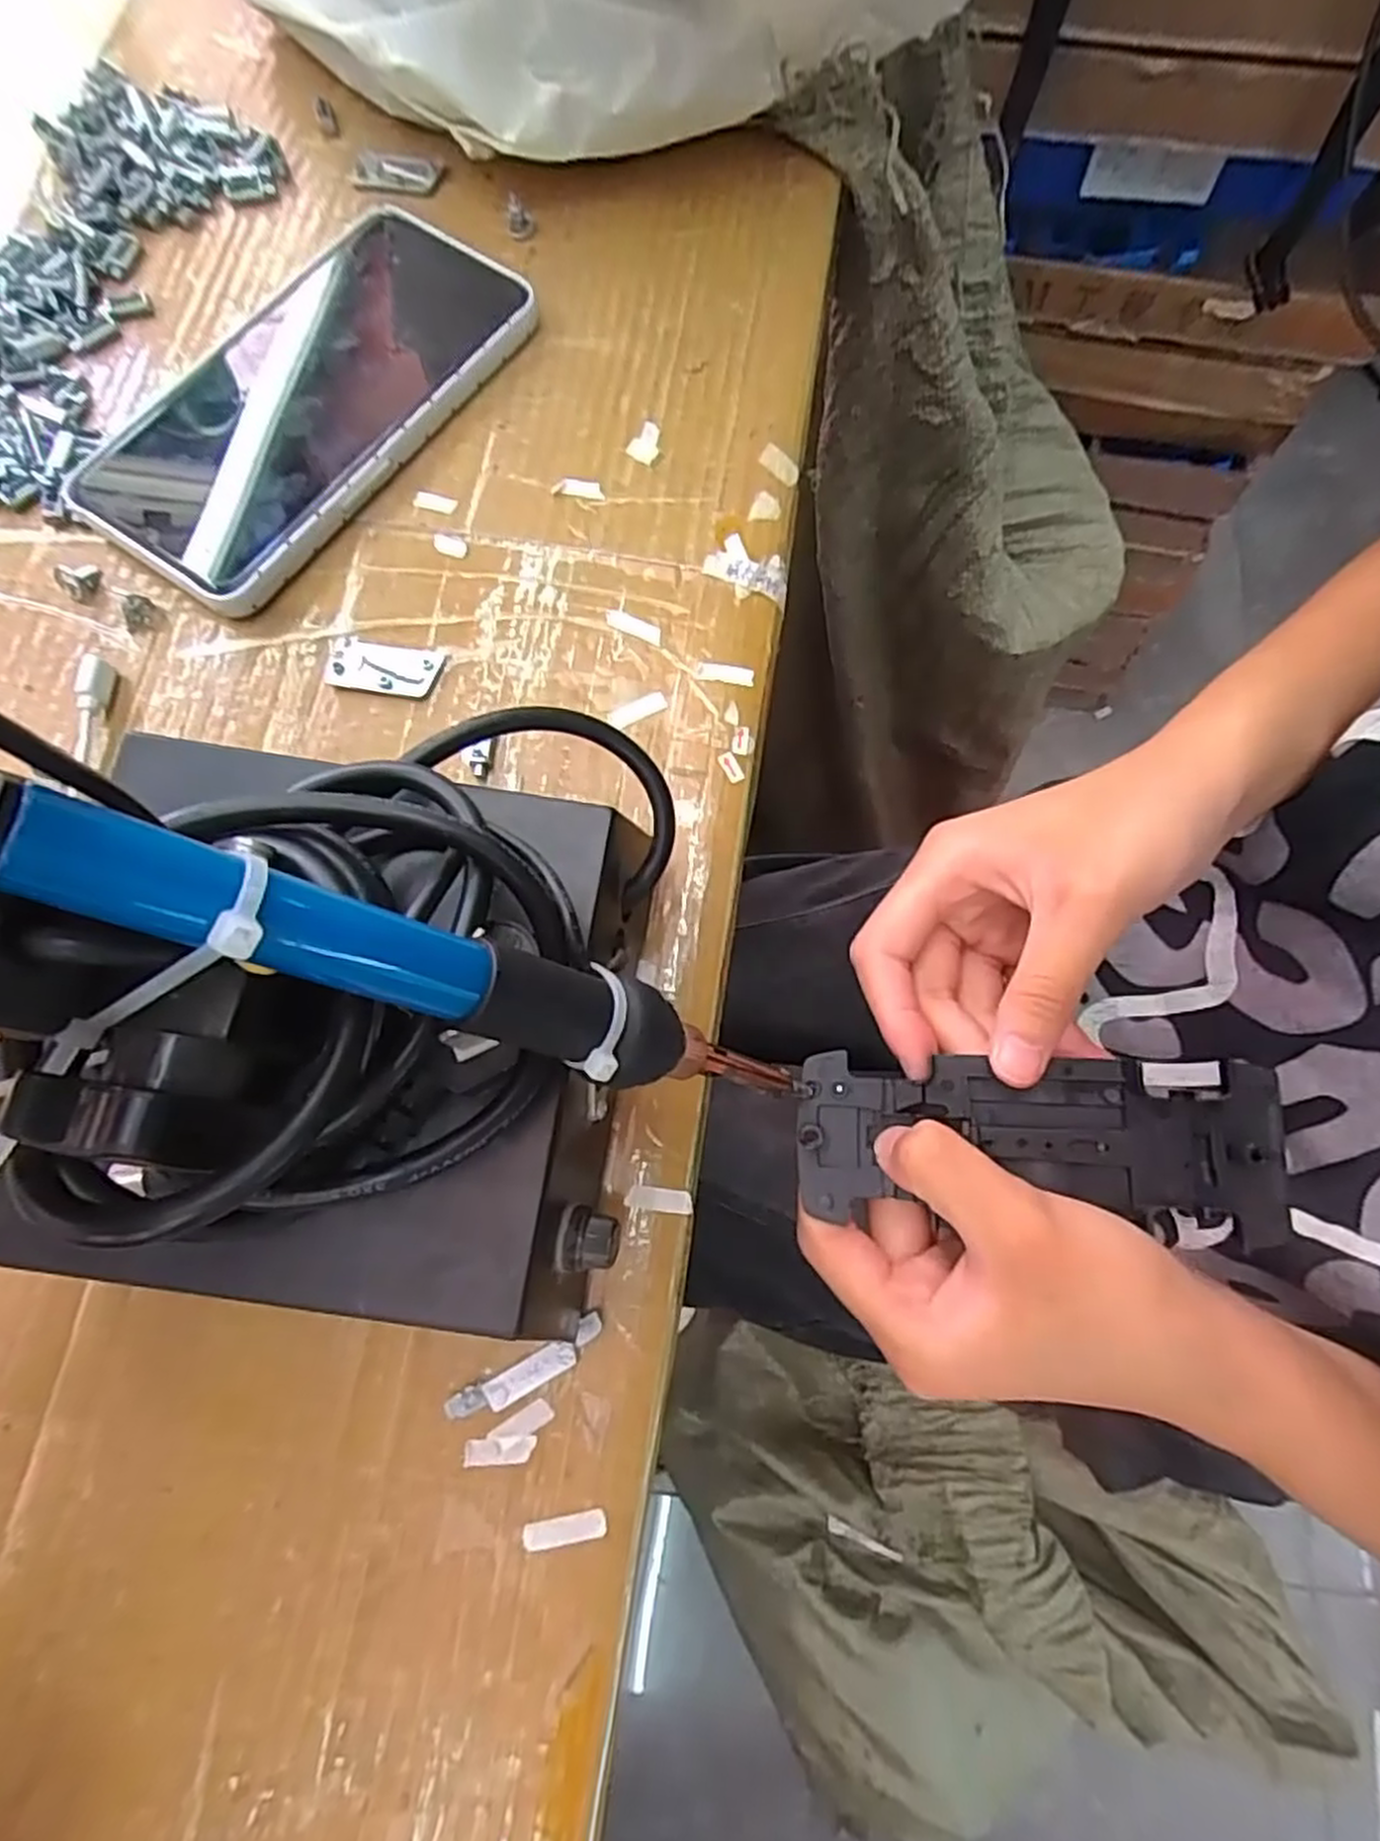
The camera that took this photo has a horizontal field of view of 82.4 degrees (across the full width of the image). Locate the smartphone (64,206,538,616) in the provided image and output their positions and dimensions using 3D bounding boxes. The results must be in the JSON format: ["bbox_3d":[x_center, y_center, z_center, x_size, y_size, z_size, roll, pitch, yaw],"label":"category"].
[{"bbox_3d":[-0.132,-0.184,0.277,0.080,0.016,0.165,33,77,7],"label":"smartphone"}]

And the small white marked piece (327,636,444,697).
[{"bbox_3d":[-0.100,-0.082,0.257,0.035,0.004,0.018,11,75,2],"label":"small white marked piece"}]

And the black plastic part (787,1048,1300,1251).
[{"bbox_3d":[0.095,0.061,0.218,0.125,0.008,0.045,1,75,8],"label":"black plastic part"}]

